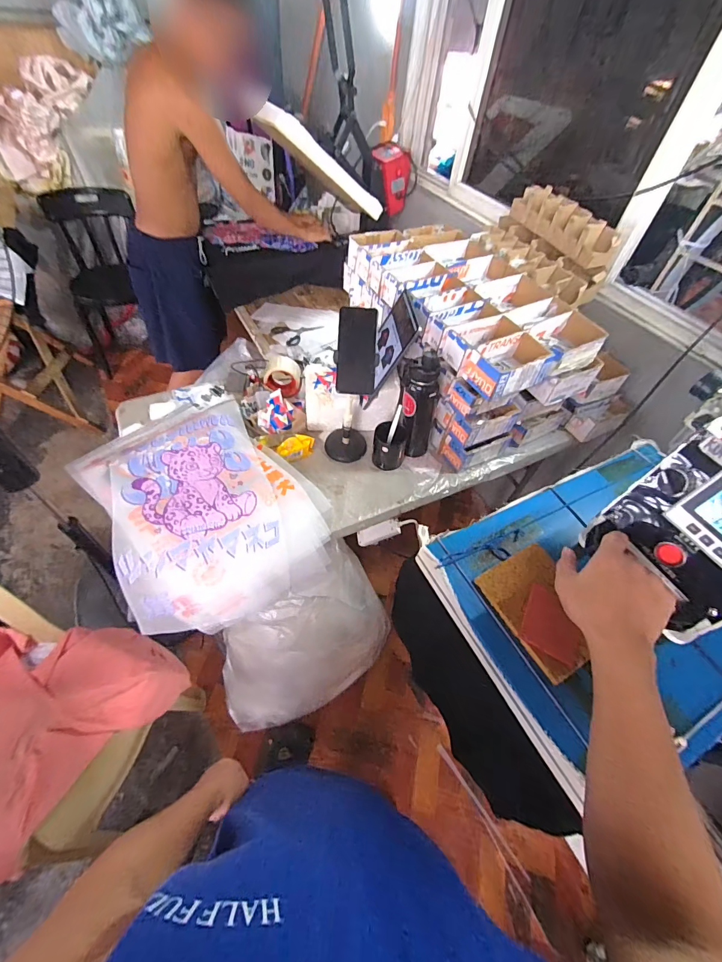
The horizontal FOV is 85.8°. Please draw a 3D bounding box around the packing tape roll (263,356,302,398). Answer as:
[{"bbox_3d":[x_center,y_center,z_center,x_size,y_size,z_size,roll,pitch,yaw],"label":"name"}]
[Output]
[{"bbox_3d":[-0.215,-0.287,1.076,0.096,0.077,0.084,-2,52,-7],"label":"packing tape roll"}]

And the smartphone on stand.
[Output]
[{"bbox_3d":[-0.026,-0.181,0.864,0.100,0.365,0.119,4,52,-3],"label":"smartphone on stand"}]

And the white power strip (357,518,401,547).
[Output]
[{"bbox_3d":[0.043,0.138,1.018,0.130,0.039,0.035,-26,45,29],"label":"white power strip"}]

